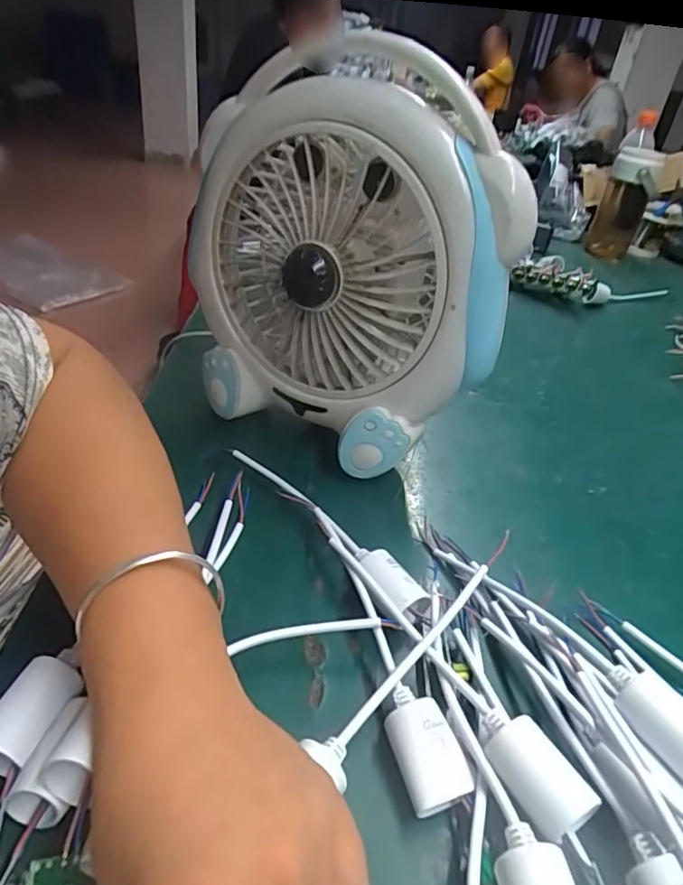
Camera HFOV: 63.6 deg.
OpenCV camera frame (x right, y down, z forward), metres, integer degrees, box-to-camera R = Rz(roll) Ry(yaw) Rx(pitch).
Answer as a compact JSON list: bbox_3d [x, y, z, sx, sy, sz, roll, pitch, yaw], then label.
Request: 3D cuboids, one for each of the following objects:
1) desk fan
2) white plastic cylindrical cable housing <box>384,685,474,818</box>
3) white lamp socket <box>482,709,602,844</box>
[{"bbox_3d":[-0.002,-0.112,0.412,0.241,0.264,0.102,23,38,20],"label":"desk fan"},{"bbox_3d":[0.038,0.144,0.262,0.031,0.023,0.052,-10,53,-20],"label":"white plastic cylindrical cable housing"},{"bbox_3d":[0.082,0.144,0.243,0.025,0.021,0.052,-13,40,-26],"label":"white lamp socket"}]

